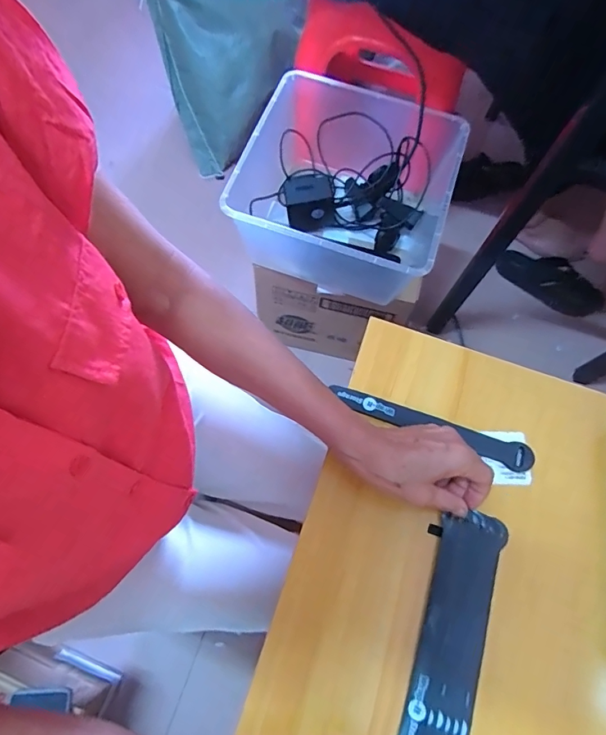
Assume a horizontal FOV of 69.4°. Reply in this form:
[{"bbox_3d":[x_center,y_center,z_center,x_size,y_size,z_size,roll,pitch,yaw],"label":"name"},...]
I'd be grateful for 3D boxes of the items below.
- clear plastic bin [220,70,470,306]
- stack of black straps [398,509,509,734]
[{"bbox_3d":[0.069,-0.271,0.697,0.306,0.149,0.302,16,68,4],"label":"clear plastic bin"},{"bbox_3d":[0.121,0.219,0.355,0.057,0.016,0.195,19,69,5],"label":"stack of black straps"}]

